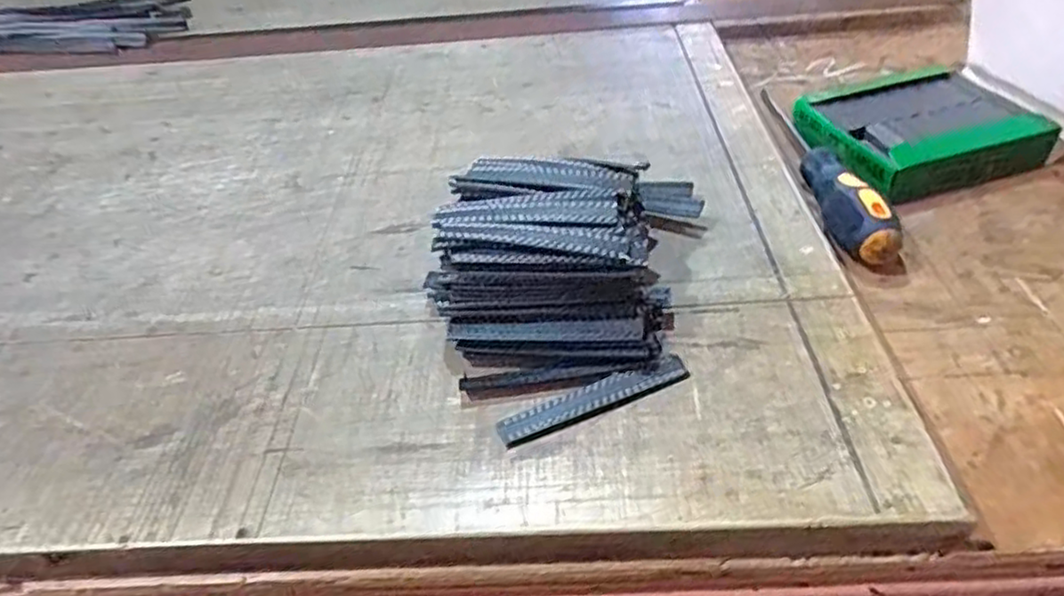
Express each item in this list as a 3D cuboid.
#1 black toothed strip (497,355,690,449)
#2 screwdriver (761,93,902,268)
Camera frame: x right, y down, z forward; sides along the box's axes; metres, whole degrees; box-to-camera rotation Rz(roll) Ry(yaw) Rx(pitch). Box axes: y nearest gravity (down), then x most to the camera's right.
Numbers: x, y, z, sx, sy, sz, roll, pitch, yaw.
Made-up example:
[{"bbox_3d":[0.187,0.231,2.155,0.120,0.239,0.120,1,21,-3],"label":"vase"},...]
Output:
[{"bbox_3d":[0.029,0.046,0.313,0.092,0.006,0.016,-19,43,-14],"label":"black toothed strip"},{"bbox_3d":[0.186,-0.087,0.444,0.028,0.024,0.177,-5,41,2],"label":"screwdriver"}]

